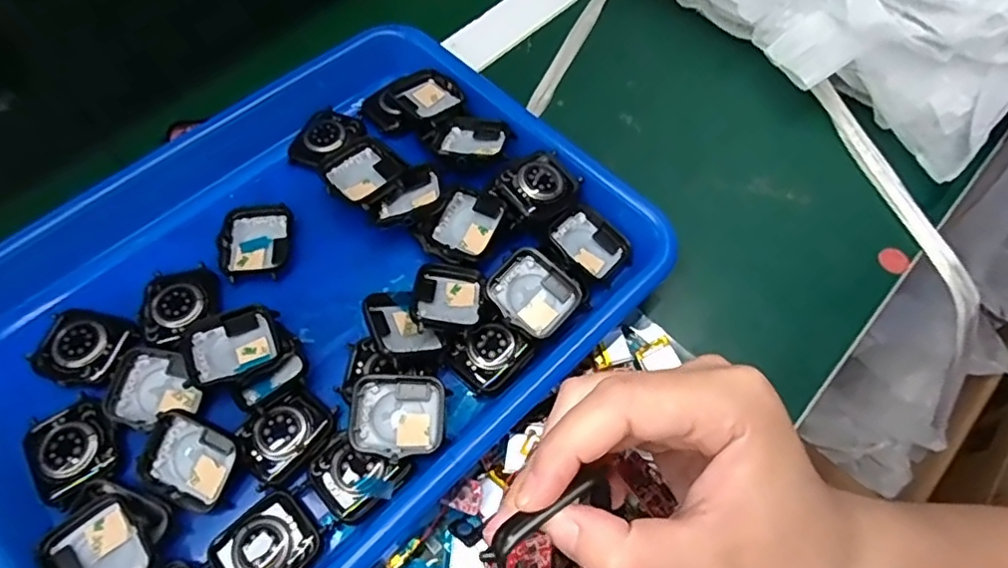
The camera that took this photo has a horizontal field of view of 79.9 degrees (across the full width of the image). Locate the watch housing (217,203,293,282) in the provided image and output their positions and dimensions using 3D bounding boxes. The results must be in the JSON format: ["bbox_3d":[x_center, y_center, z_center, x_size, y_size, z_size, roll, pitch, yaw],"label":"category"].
[{"bbox_3d":[-0.136,-0.022,0.330,0.037,0.009,0.042,-6,62,-3],"label":"watch housing"}]

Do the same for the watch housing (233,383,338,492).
[{"bbox_3d":[-0.103,0.068,0.278,0.030,0.009,0.043,39,69,19],"label":"watch housing"}]

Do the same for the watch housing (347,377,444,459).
[{"bbox_3d":[-0.049,0.062,0.278,0.041,0.013,0.036,-6,62,-3],"label":"watch housing"}]

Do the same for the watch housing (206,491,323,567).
[{"bbox_3d":[-0.103,0.112,0.256,0.040,0.010,0.037,-40,68,-19],"label":"watch housing"}]

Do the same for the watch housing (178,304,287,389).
[{"bbox_3d":[-0.131,0.031,0.295,0.044,0.015,0.036,-19,63,-10],"label":"watch housing"}]

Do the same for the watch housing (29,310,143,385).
[{"bbox_3d":[-0.210,0.030,0.299,0.046,0.009,0.038,14,63,8],"label":"watch housing"}]

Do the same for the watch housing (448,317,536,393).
[{"bbox_3d":[-0.006,0.033,0.296,0.035,0.009,0.030,-40,68,-19],"label":"watch housing"}]

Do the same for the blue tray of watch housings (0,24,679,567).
[{"bbox_3d":[-0.113,0.002,0.323,0.328,0.043,0.274,-41,68,-19],"label":"blue tray of watch housings"}]

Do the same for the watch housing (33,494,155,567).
[{"bbox_3d":[-0.170,0.113,0.253,0.036,0.010,0.041,-37,67,-18],"label":"watch housing"}]

